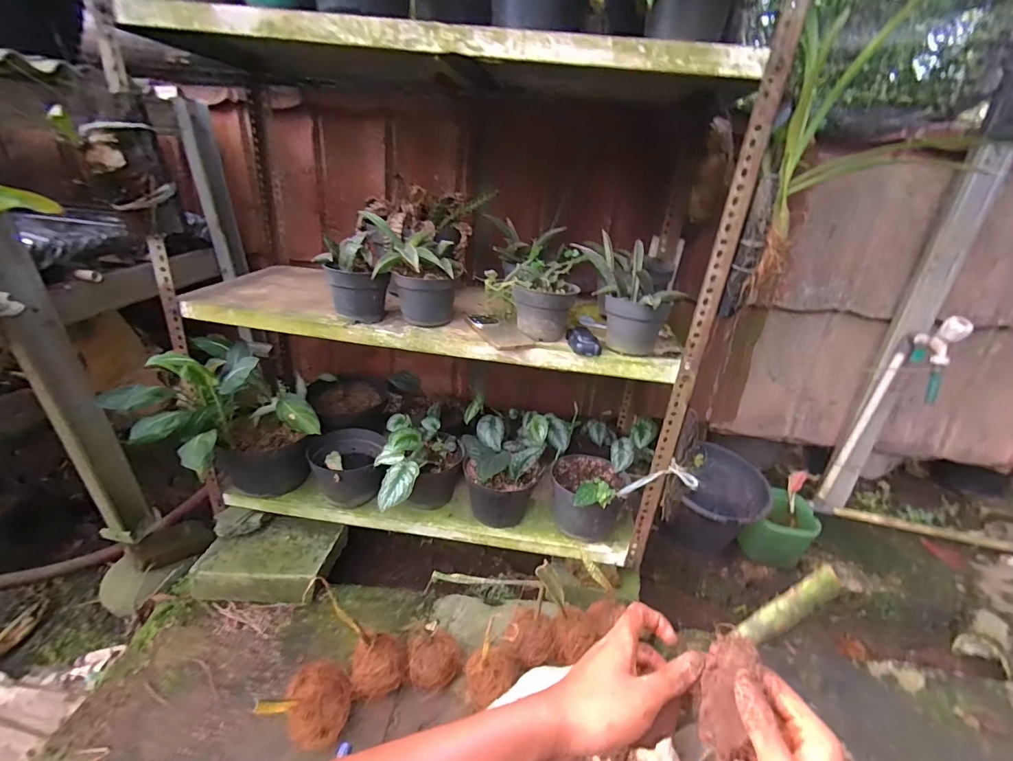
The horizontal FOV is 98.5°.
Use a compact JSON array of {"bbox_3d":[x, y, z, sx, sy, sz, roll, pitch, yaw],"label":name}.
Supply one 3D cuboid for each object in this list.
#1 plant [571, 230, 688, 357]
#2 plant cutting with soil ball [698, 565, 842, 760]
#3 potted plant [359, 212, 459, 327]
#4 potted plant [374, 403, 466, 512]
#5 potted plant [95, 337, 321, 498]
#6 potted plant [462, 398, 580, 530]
[{"bbox_3d":[0.218,-0.153,0.808,0.125,0.167,0.187,-19,34,-39],"label":"plant"},{"bbox_3d":[0.221,0.221,0.369,0.185,0.047,0.052,-28,38,-26],"label":"plant cutting with soil ball"},{"bbox_3d":[-0.163,-0.192,0.800,0.144,0.181,0.121,23,32,34],"label":"potted plant"},{"bbox_3d":[-0.182,0.211,0.953,0.172,0.219,0.295,1,26,-6],"label":"potted plant"},{"bbox_3d":[-0.574,0.116,0.926,0.319,0.386,0.299,-13,31,-31],"label":"potted plant"},{"bbox_3d":[0.019,0.189,1.048,0.253,0.197,0.246,8,26,9],"label":"potted plant"}]

